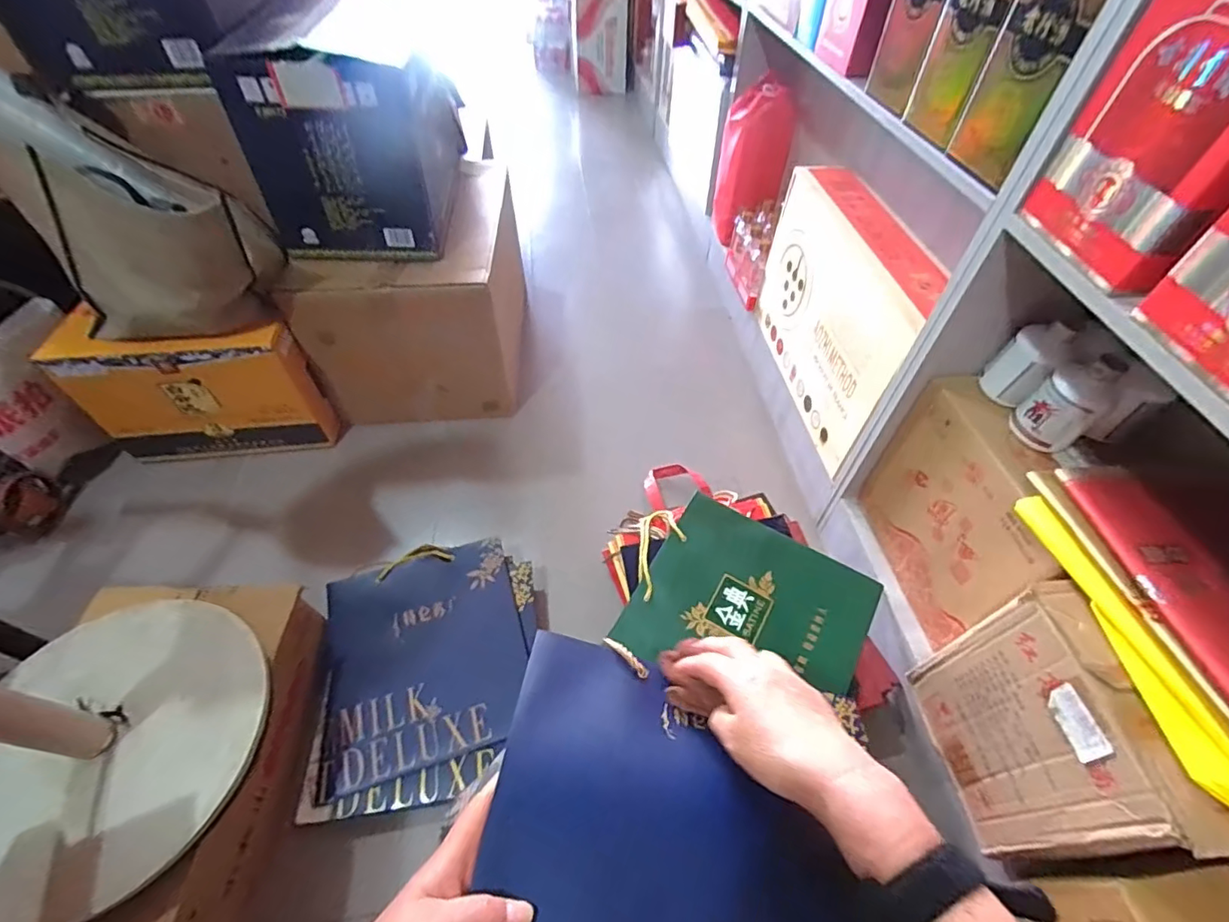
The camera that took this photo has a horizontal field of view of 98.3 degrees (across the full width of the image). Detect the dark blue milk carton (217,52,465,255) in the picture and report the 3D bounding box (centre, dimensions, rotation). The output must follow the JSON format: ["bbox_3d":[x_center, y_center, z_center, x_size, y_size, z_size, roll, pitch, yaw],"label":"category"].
[{"bbox_3d":[-0.448,-0.599,0.959,0.266,0.303,0.405,-4,51,-3],"label":"dark blue milk carton"}]

